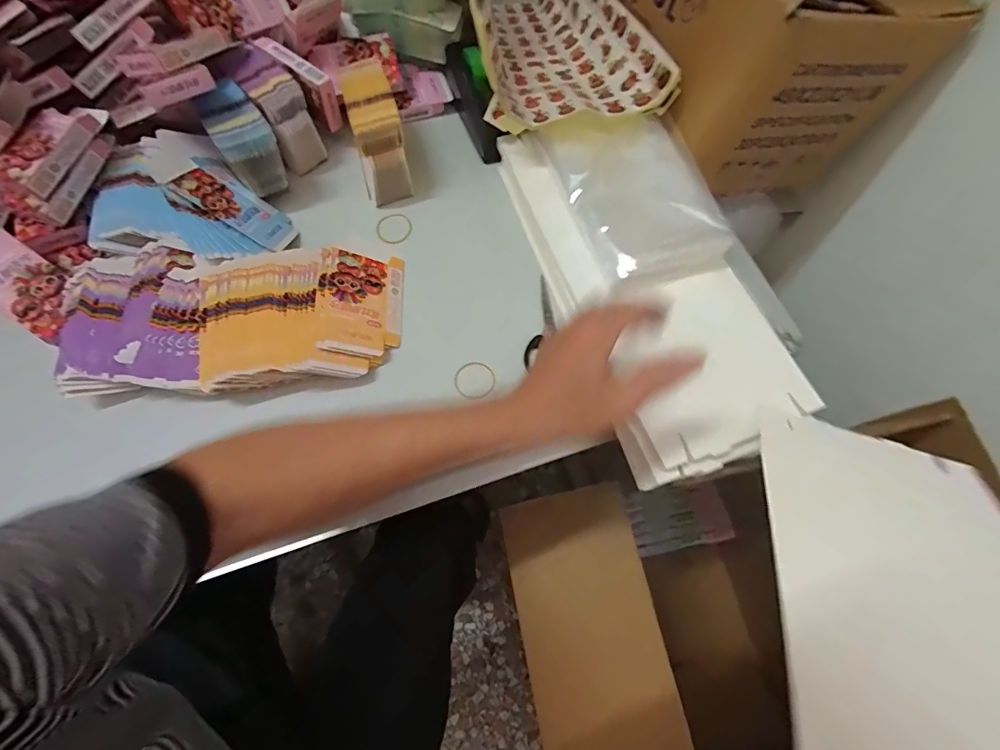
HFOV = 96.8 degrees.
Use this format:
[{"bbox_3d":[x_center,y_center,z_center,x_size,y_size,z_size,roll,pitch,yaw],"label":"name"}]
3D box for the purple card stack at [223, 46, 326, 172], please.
[{"bbox_3d":[-0.272,-0.324,0.552,0.058,0.087,0.123,-37,75,-15],"label":"purple card stack"}]

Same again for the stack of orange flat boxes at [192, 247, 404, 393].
[{"bbox_3d":[-0.205,-0.059,0.465,0.202,0.049,0.142,-7,70,-5],"label":"stack of orange flat boxes"}]

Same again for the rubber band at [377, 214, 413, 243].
[{"bbox_3d":[-0.130,-0.180,0.545,0.044,0.004,0.046,2,63,-3],"label":"rubber band"}]

